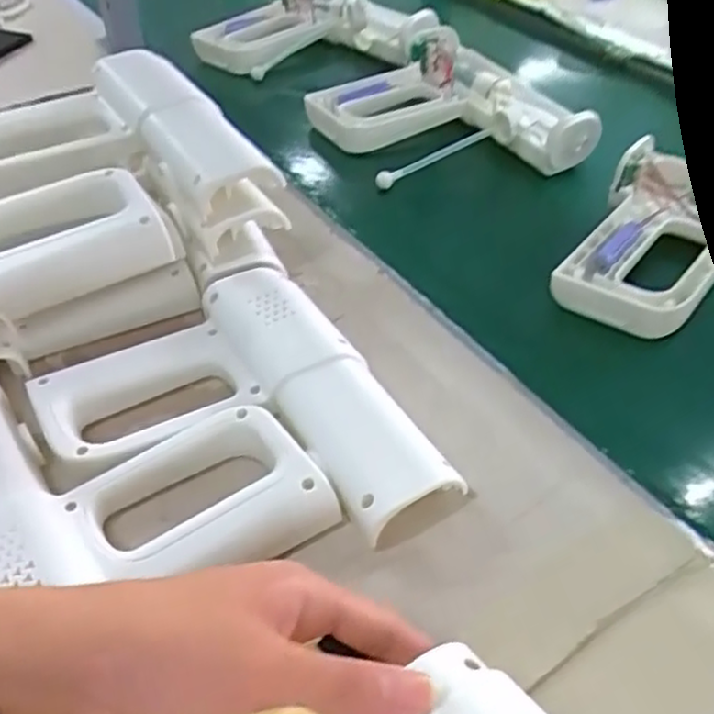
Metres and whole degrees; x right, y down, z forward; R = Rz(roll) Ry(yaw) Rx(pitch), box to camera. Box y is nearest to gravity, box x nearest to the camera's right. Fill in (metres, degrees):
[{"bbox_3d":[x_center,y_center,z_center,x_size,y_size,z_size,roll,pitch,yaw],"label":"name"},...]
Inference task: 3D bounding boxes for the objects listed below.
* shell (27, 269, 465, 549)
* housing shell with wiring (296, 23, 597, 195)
[{"bbox_3d":[-0.066,0.039,0.408,0.168,0.028,0.196,-28,51,-22],"label":"shell"},{"bbox_3d":[0.078,-0.218,0.647,0.182,0.036,0.210,-23,50,-18],"label":"housing shell with wiring"}]

